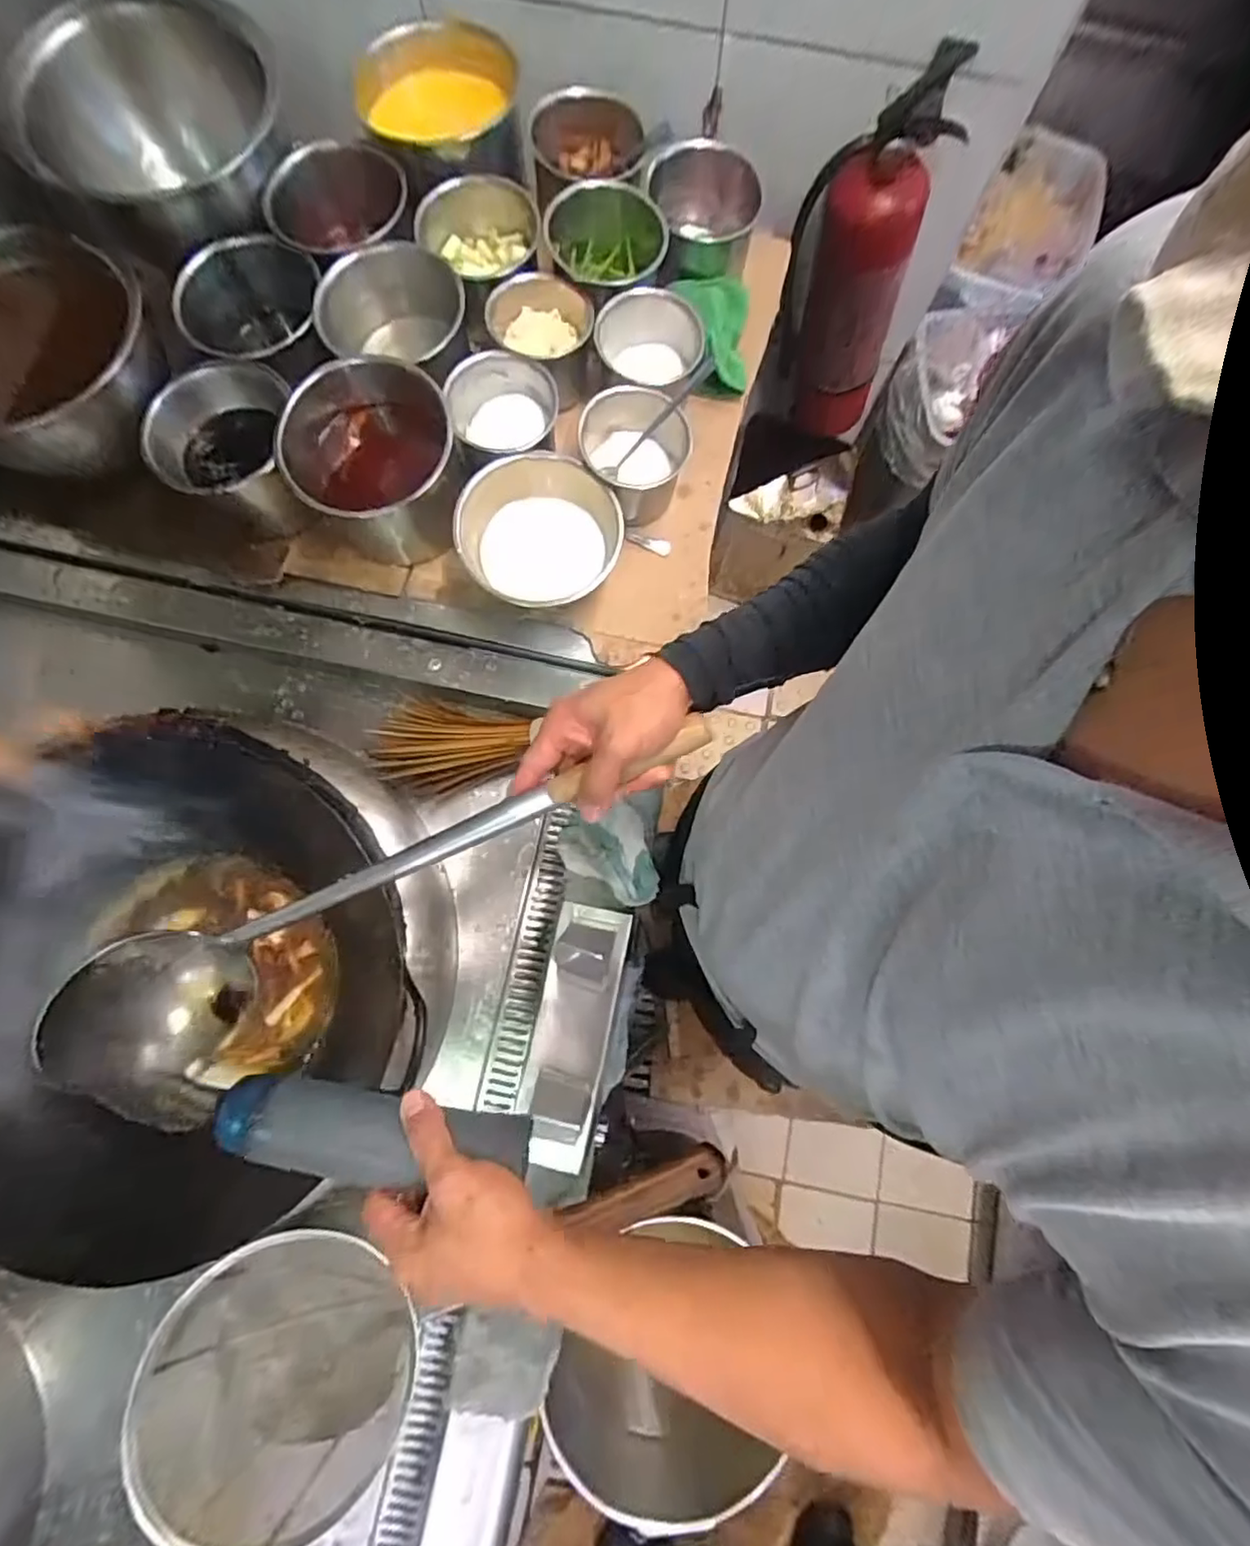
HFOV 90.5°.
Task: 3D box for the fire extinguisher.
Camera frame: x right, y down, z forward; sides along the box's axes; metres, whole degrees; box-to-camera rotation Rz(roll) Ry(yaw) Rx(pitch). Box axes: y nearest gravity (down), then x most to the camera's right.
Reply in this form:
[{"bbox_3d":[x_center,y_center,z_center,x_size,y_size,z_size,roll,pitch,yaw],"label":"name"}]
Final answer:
[{"bbox_3d":[0.319,-0.682,0.891,0.170,0.457,0.143,25,79,4],"label":"fire extinguisher"}]

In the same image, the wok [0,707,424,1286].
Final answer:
[{"bbox_3d":[-0.410,0.169,0.578,0.372,0.169,0.441,-42,82,-9],"label":"wok"}]

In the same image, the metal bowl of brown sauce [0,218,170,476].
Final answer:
[{"bbox_3d":[-0.597,-0.432,0.611,0.202,0.120,0.229,10,78,1],"label":"metal bowl of brown sauce"}]

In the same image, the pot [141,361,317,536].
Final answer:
[{"bbox_3d":[-0.420,-0.344,0.658,0.129,0.082,0.137,0,78,-1],"label":"pot"}]

